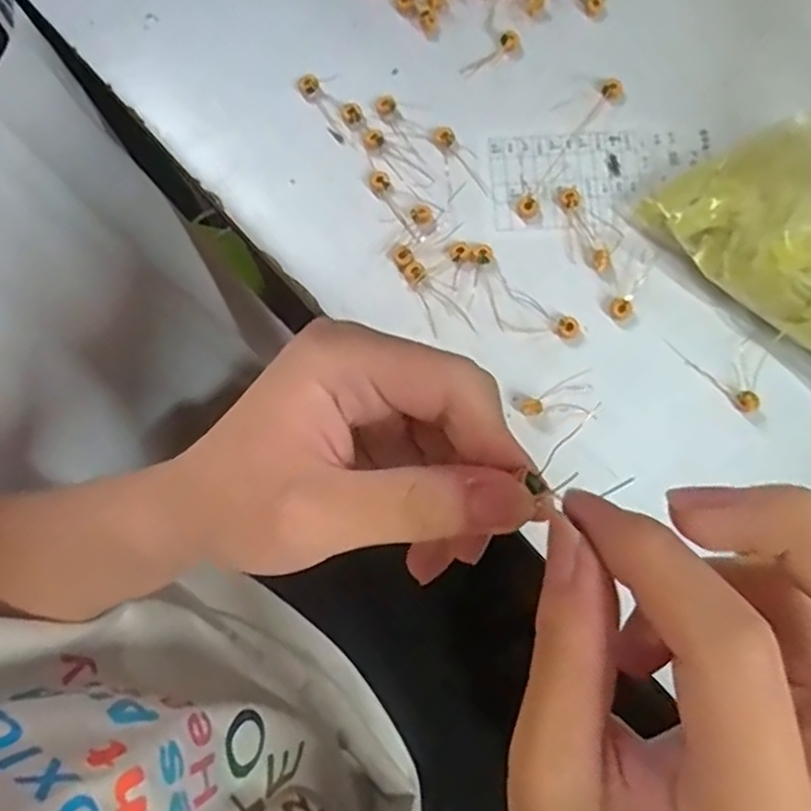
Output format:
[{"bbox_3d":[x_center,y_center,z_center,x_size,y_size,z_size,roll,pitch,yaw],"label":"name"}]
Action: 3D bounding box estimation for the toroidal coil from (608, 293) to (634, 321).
[{"bbox_3d":[0.115,-0.053,0.373,0.012,0.006,0.014,11,77,4],"label":"toroidal coil"}]

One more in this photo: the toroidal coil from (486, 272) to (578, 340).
[{"bbox_3d":[0.065,-0.048,0.372,0.055,0.004,0.025,33,79,9],"label":"toroidal coil"}]

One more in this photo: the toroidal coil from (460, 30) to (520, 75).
[{"bbox_3d":[0.051,-0.210,0.415,0.039,0.008,0.012,-38,78,-7],"label":"toroidal coil"}]

